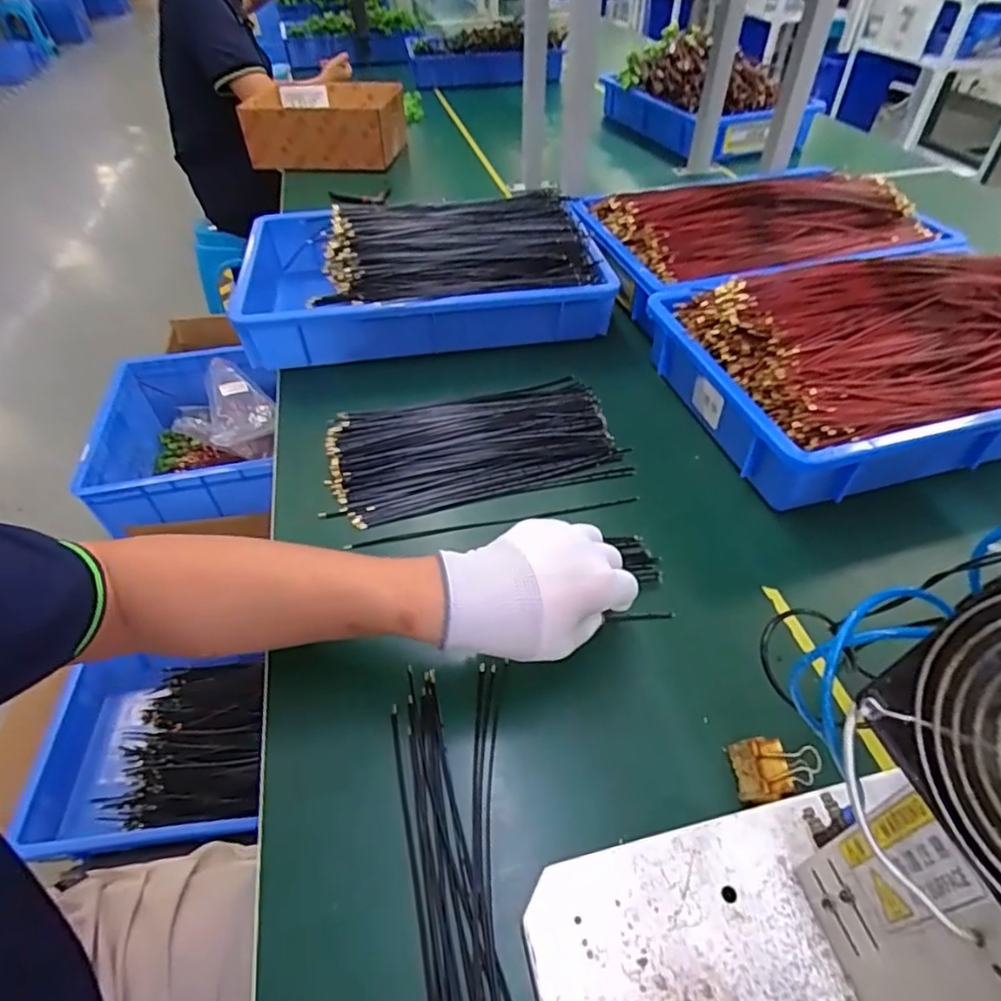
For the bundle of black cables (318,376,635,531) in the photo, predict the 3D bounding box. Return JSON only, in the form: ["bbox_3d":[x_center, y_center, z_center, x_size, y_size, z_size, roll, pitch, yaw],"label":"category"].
[{"bbox_3d":[-0.031,-0.064,0.603,0.278,0.027,0.153,-14,48,-13],"label":"bundle of black cables"}]

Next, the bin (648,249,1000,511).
[{"bbox_3d":[0.402,-0.157,0.614,0.422,0.148,0.281,-10,47,-9],"label":"bin"}]

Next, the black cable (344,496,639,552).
[{"bbox_3d":[0.001,0.018,0.543,0.258,0.006,0.007,-10,47,-9],"label":"black cable"}]

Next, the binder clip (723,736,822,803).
[{"bbox_3d":[0.171,0.164,0.375,0.045,0.021,0.037,-3,46,-3],"label":"binder clip"}]

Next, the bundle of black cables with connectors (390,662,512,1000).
[{"bbox_3d":[-0.020,0.222,0.329,0.075,0.032,0.288,-7,41,-7],"label":"bundle of black cables with connectors"}]

